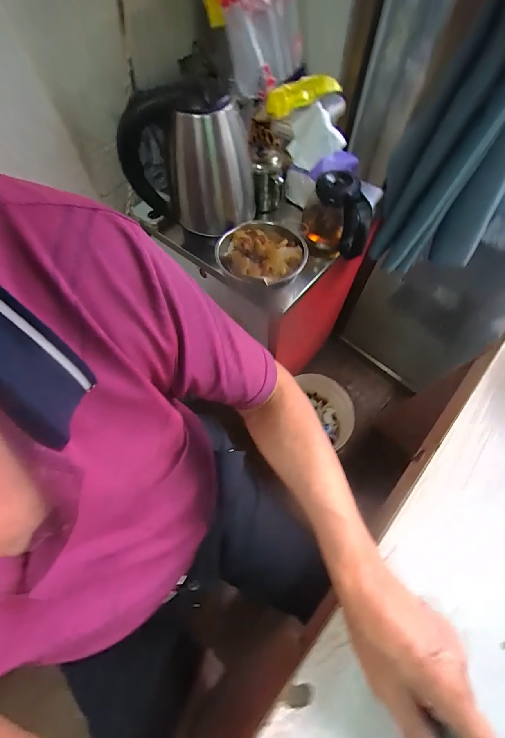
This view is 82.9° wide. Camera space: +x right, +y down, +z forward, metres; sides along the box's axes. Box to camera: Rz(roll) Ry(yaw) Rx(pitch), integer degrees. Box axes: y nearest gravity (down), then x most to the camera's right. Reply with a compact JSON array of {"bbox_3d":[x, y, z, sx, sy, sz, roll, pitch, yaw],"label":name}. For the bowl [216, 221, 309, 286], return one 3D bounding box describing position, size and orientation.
[{"bbox_3d":[0.022,-0.207,0.520,0.155,0.045,0.153,0,65,0],"label":"bowl"}]

